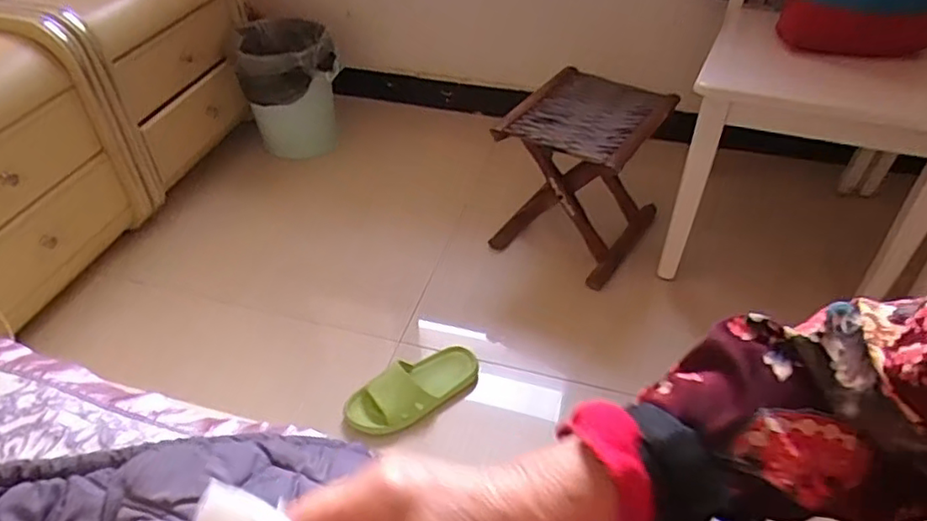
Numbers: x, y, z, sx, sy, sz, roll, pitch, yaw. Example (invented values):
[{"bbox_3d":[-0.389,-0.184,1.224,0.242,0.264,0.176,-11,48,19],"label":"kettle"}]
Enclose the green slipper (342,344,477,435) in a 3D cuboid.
[{"bbox_3d":[-0.077,0.210,1.038,0.237,0.065,0.092,-26,48,-25],"label":"green slipper"}]

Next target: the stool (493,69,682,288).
[{"bbox_3d":[0.237,-0.159,1.289,0.253,0.332,0.284,24,48,25],"label":"stool"}]

